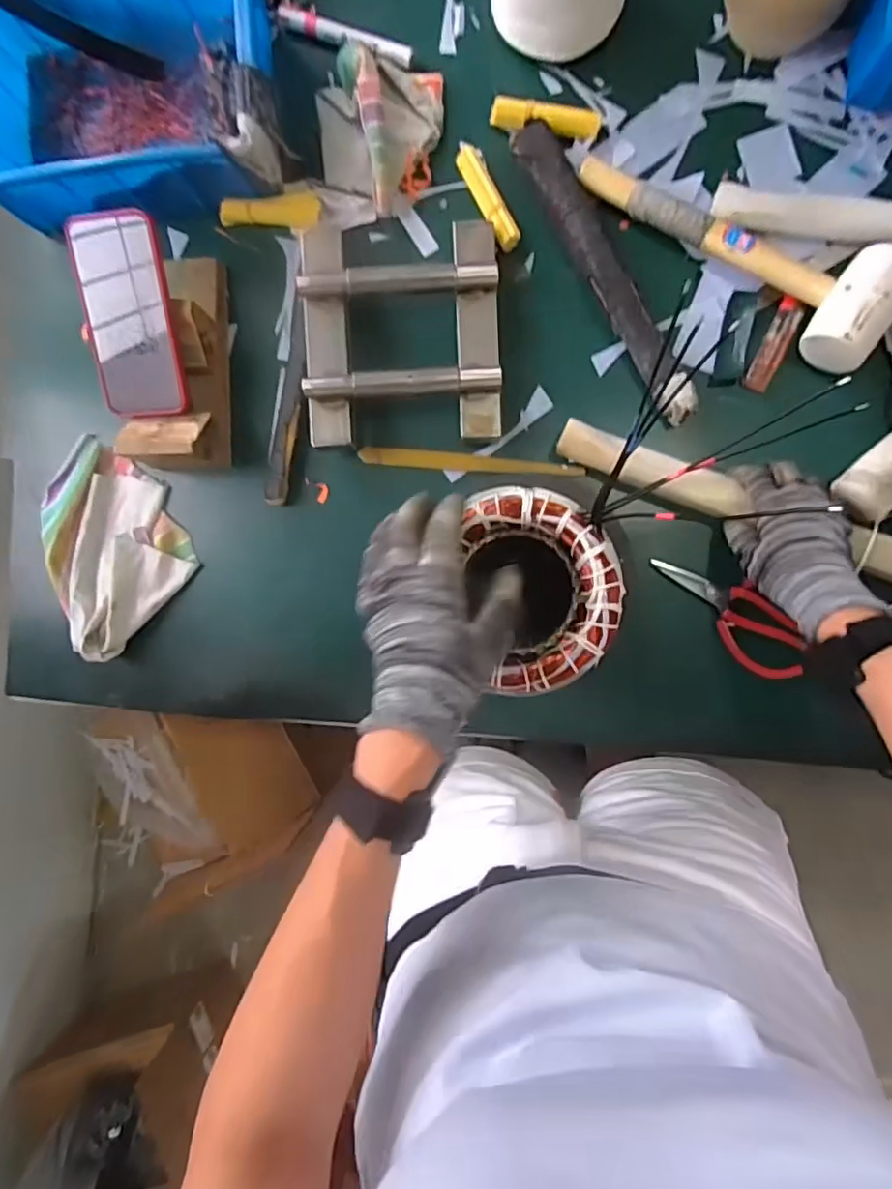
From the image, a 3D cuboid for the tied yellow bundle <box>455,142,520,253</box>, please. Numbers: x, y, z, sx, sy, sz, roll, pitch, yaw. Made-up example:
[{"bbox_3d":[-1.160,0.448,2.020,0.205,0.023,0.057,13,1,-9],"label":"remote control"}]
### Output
[{"bbox_3d":[0.037,-0.376,0.550,0.025,0.015,0.115,-23,88,8],"label":"tied yellow bundle"}]

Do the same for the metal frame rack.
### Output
[{"bbox_3d":[-0.041,-0.240,0.544,0.177,0.056,0.192,-3,91,8],"label":"metal frame rack"}]

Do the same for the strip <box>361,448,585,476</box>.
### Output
[{"bbox_3d":[0.023,-0.129,0.569,0.213,0.008,0.016,5,92,8],"label":"strip"}]

